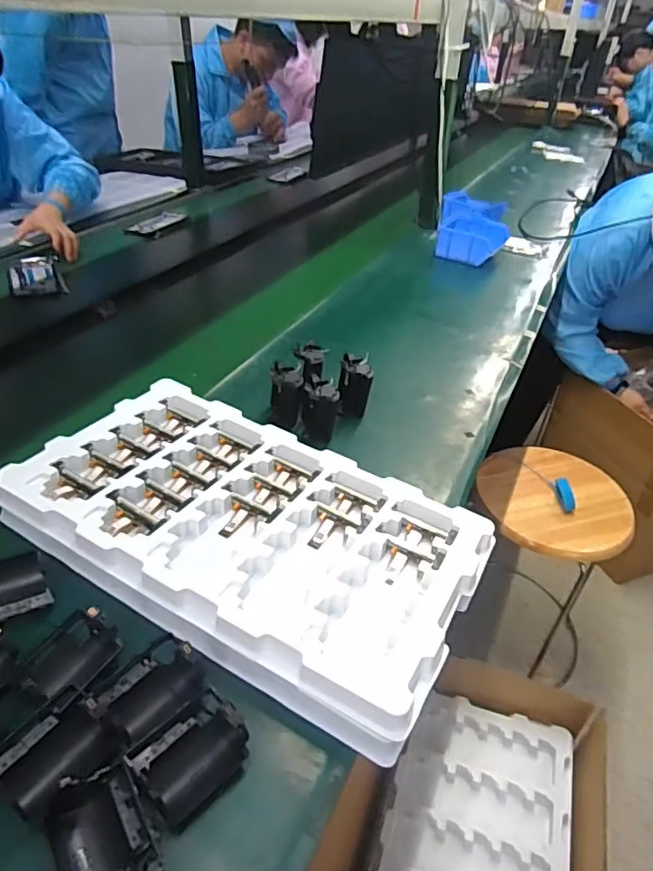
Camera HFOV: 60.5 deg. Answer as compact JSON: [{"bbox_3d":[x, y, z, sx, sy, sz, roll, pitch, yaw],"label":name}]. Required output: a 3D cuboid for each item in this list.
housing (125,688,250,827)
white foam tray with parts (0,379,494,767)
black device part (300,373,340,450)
[{"bbox_3d":[-0.091,0.217,0.384,0.070,0.033,0.049,-29,49,-35],"label":"housing"},{"bbox_3d":[-0.079,0.081,0.543,0.434,0.046,0.260,21,41,20],"label":"white foam tray with parts"},{"bbox_3d":[-0.010,-0.030,0.691,0.047,0.070,0.048,1,38,-5],"label":"black device part"}]

